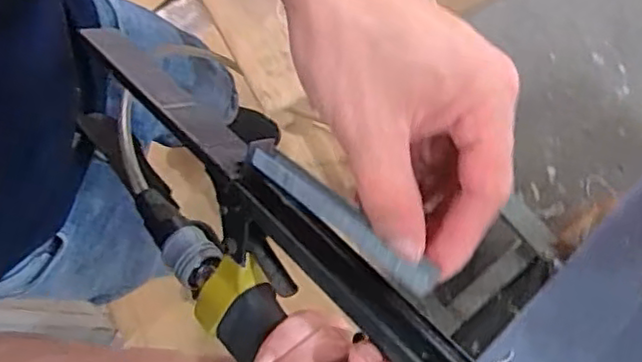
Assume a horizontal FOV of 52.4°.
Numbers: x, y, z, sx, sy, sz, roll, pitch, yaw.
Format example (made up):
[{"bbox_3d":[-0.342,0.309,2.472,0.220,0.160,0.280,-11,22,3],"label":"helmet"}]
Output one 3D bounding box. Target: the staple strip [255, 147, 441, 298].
[{"bbox_3d":[0.007,0.014,0.279,0.100,0.006,0.013,38,80,26],"label":"staple strip"}]

